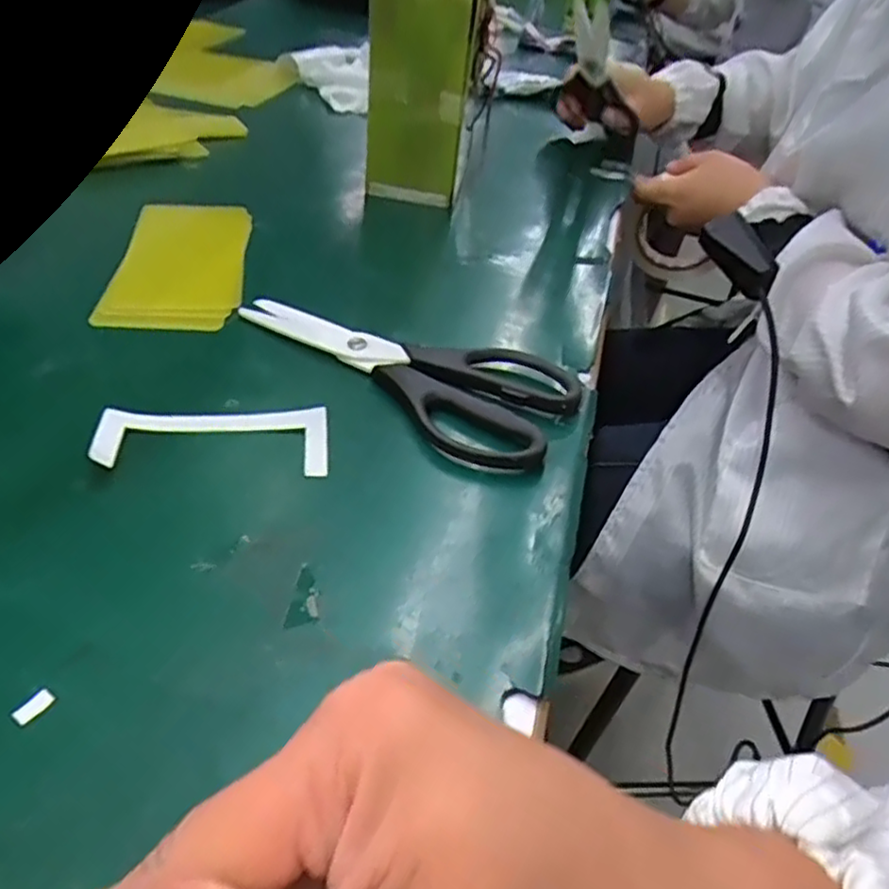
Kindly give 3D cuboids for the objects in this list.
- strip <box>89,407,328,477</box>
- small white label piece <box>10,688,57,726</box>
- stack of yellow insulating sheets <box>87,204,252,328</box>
[{"bbox_3d":[-0.101,-0.003,0.298,0.097,0.009,0.037,0,43,-10],"label":"strip"},{"bbox_3d":[-0.125,0.080,0.207,0.006,0.004,0.011,35,46,13],"label":"small white label piece"},{"bbox_3d":[-0.157,-0.113,0.411,0.071,0.011,0.136,3,42,-8],"label":"stack of yellow insulating sheets"}]

